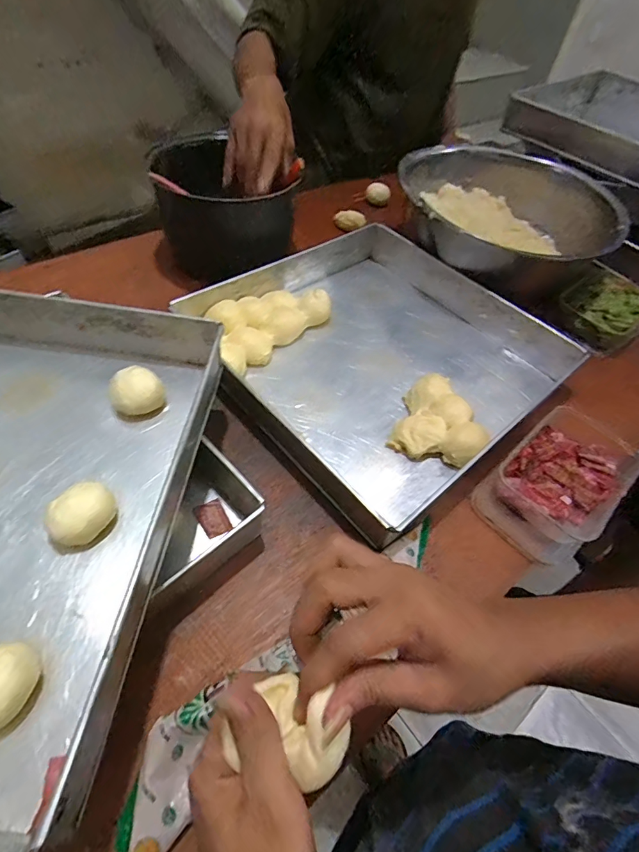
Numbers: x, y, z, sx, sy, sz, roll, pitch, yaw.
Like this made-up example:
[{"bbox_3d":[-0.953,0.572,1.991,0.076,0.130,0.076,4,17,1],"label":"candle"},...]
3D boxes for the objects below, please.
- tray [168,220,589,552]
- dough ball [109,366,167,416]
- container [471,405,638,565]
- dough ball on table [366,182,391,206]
[{"bbox_3d":[0.077,-0.110,0.595,0.410,0.058,0.404,-33,63,-27],"label":"tray"},{"bbox_3d":[-0.183,-0.032,0.437,0.049,0.039,0.053,3,52,-4],"label":"dough ball"},{"bbox_3d":[0.283,0.060,0.498,0.205,0.041,0.121,-34,61,-27],"label":"container"},{"bbox_3d":[0.123,-0.485,0.895,0.050,0.027,0.039,11,52,2],"label":"dough ball on table"}]

